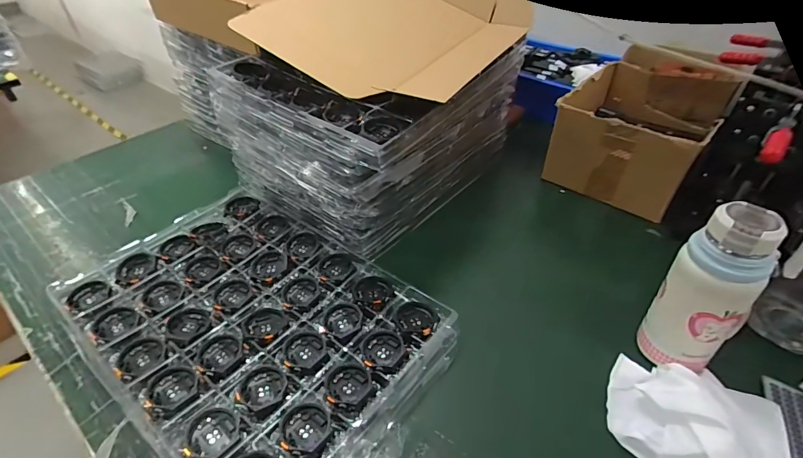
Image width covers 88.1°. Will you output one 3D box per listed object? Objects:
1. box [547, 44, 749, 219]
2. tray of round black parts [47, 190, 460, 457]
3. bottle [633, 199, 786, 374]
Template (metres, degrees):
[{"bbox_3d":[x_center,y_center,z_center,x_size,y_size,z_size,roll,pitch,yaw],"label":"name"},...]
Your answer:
[{"bbox_3d":[0.460,-0.198,0.784,0.223,0.138,0.370,29,49,30],"label":"box"},{"bbox_3d":[-0.188,0.097,0.508,0.440,0.034,0.310,28,49,29],"label":"tray of round black parts"},{"bbox_3d":[0.314,0.064,0.427,0.059,0.186,0.074,-2,41,-1],"label":"bottle"}]

